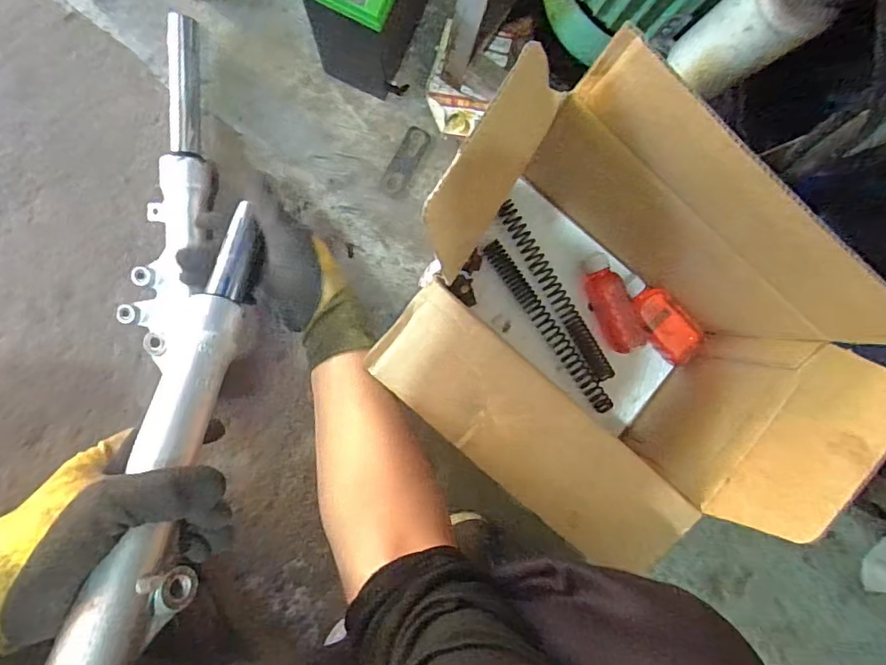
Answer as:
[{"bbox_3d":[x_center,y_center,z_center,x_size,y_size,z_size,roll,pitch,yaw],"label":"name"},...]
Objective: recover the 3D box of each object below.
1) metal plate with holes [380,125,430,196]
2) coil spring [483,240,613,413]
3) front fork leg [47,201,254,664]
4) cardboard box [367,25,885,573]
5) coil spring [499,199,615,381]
[{"bbox_3d":[-0.044,-0.203,0.607,0.030,0.006,0.086,27,90,-6],"label":"metal plate with holes"},{"bbox_3d":[0.128,-0.005,0.616,0.024,0.018,0.243,-37,96,-2],"label":"coil spring"},{"bbox_3d":[-0.186,0.052,0.368,0.047,0.044,0.357,5,57,-5],"label":"front fork leg"},{"bbox_3d":[0.134,-0.006,0.488,0.356,0.297,0.307,42,89,-6],"label":"cardboard box"},{"bbox_3d":[0.137,-0.046,0.612,0.025,0.021,0.240,-32,95,-3],"label":"coil spring"}]

